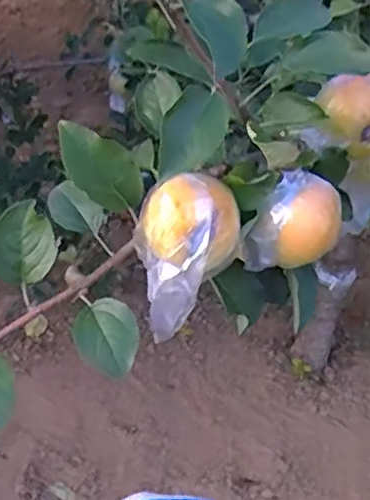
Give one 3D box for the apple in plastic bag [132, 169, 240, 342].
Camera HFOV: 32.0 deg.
[{"bbox_3d":[0.000,0.000,0.383,0.057,0.086,0.055,-14,44,-18],"label":"apple in plastic bag"}]

